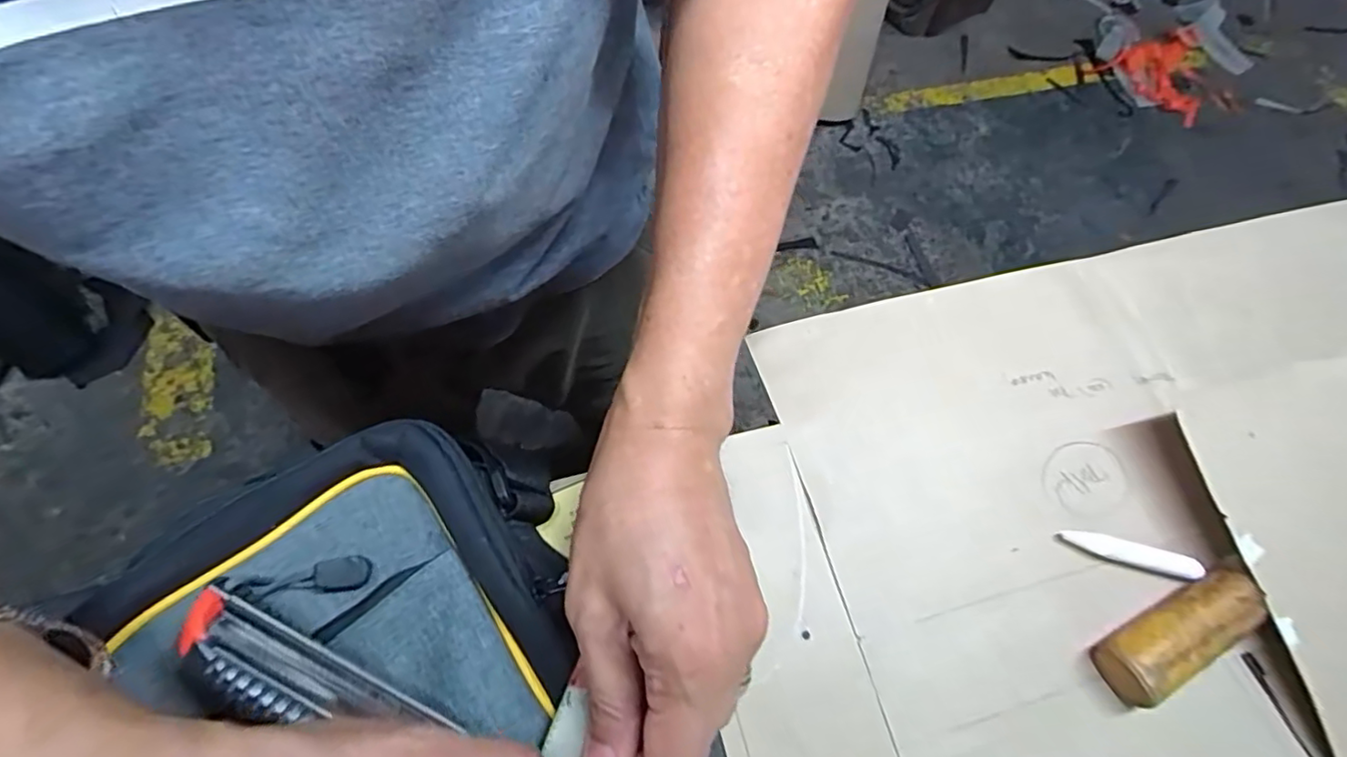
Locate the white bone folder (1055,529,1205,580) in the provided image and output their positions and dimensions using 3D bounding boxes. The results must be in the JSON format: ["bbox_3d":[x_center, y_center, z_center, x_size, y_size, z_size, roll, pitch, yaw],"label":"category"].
[{"bbox_3d":[0.232,0.088,0.314,0.069,0.005,0.011,15,65,3],"label":"white bone folder"}]

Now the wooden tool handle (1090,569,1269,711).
[{"bbox_3d":[0.241,0.121,0.294,0.080,0.022,0.028,-24,69,-14],"label":"wooden tool handle"}]

